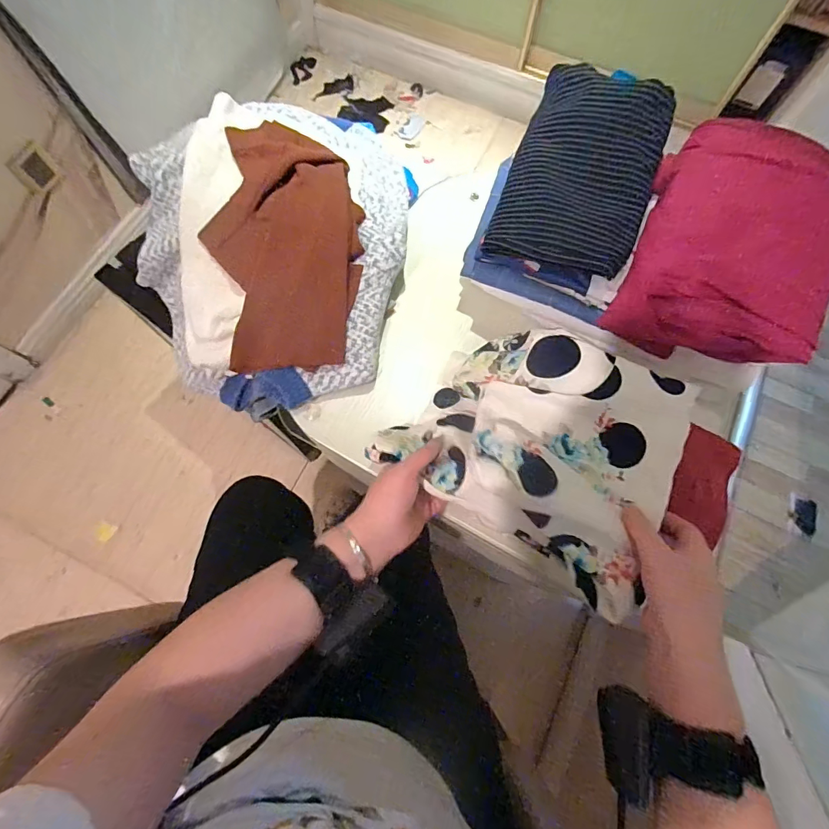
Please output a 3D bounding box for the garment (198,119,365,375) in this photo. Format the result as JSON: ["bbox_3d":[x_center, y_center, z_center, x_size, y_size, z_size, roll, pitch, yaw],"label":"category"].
[{"bbox_3d":[-0.178,-0.229,0.592,0.206,0.089,0.323,-2,73,-2],"label":"garment"}]

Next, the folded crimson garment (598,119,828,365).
[{"bbox_3d":[0.352,-0.181,0.474,0.200,0.079,0.258,21,73,5],"label":"folded crimson garment"}]

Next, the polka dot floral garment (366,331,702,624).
[{"bbox_3d":[0.135,0.029,0.467,0.272,0.163,0.220,37,76,10],"label":"polka dot floral garment"}]

